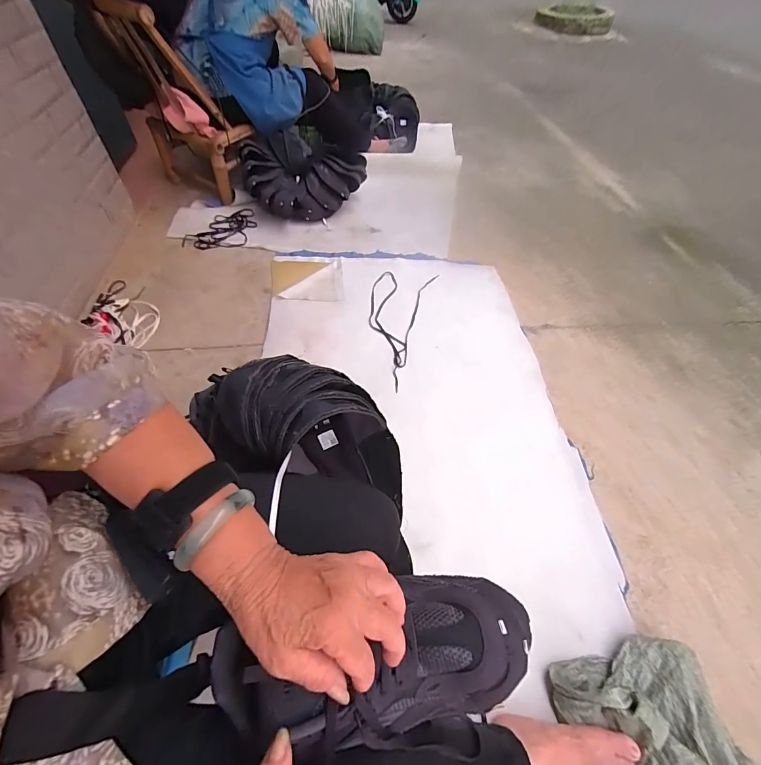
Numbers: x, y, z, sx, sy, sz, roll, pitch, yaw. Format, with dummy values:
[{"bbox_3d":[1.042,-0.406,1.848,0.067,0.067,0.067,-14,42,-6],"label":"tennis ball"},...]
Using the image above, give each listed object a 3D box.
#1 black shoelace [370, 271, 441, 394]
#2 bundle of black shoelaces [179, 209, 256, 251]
[{"bbox_3d":[0.028,-0.185,1.131,0.171,0.016,0.448,16,53,6],"label":"black shoelace"},{"bbox_3d":[-0.562,-0.528,1.353,0.257,0.012,0.171,-21,67,-15],"label":"bundle of black shoelaces"}]

